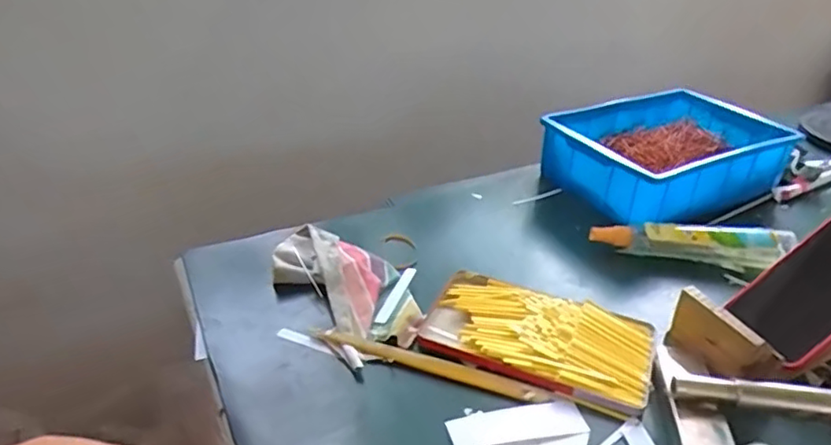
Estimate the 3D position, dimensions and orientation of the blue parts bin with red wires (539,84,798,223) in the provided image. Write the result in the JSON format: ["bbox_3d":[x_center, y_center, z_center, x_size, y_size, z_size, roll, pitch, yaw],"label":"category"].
[{"bbox_3d":[0.328,-0.096,0.824,0.292,0.076,0.211,-17,37,-29],"label":"blue parts bin with red wires"}]

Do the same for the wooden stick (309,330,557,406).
[{"bbox_3d":[0.011,0.124,0.539,0.211,0.005,0.017,12,33,14],"label":"wooden stick"}]

